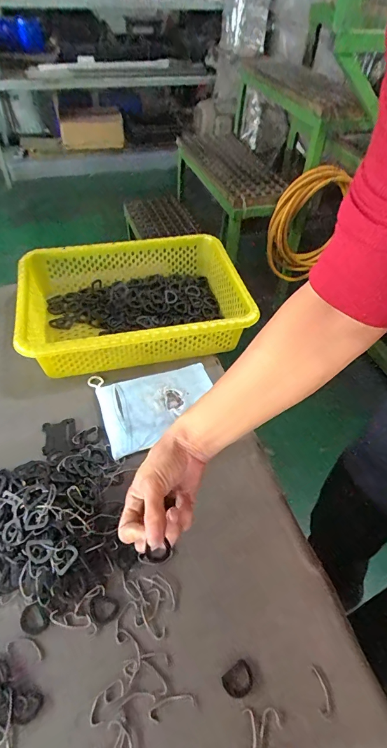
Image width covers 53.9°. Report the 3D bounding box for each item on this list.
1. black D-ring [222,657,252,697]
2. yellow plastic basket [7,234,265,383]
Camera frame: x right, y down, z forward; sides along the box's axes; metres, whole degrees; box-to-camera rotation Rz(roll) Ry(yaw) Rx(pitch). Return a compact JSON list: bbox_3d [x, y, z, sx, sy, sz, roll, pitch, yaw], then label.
[{"bbox_3d":[0.042,0.284,0.352,0.029,0.004,0.023,-28,57,-24],"label":"black D-ring"},{"bbox_3d":[-0.099,-0.124,0.633,0.344,0.085,0.245,-11,51,-12],"label":"yellow plastic basket"}]

